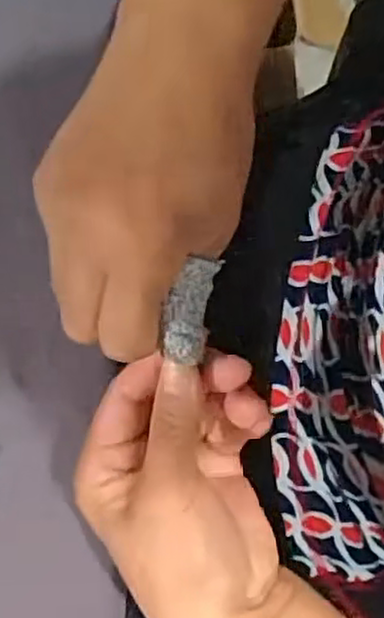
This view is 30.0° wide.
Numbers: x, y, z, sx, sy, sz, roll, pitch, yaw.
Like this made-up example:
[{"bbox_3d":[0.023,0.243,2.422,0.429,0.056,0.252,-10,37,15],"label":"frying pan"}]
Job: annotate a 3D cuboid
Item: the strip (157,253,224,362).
[{"bbox_3d":[0.001,-0.002,0.272,0.017,0.004,0.036,13,89,-23],"label":"strip"}]

